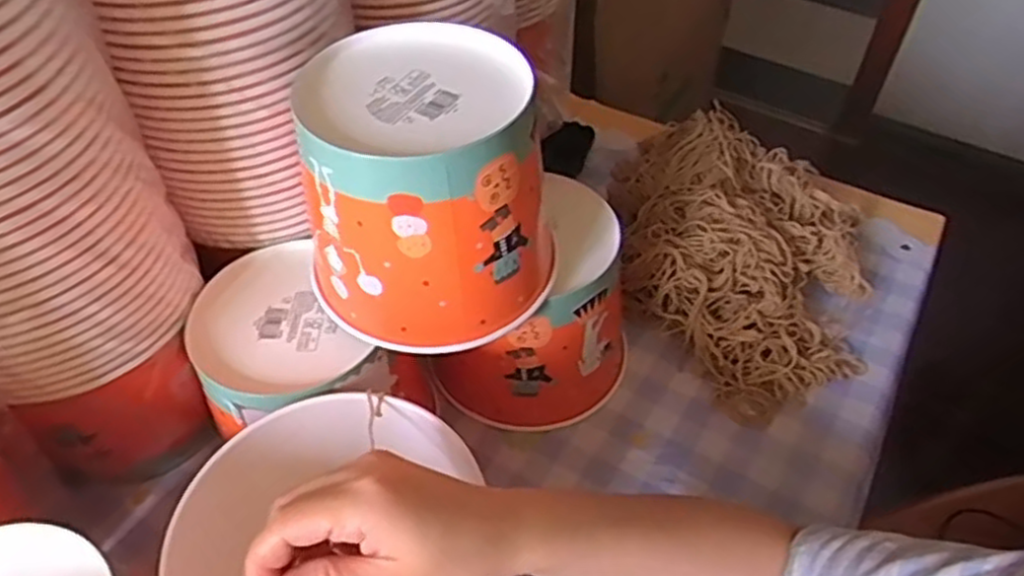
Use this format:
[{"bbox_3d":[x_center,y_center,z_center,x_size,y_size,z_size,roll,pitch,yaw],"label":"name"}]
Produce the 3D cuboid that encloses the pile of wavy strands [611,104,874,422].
[{"bbox_3d":[0.204,-0.040,0.643,0.217,0.067,0.316,2,48,2],"label":"pile of wavy strands"}]

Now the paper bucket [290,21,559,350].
[{"bbox_3d":[-0.044,-0.060,0.434,0.138,0.131,0.139,-2,48,-2],"label":"paper bucket"}]

